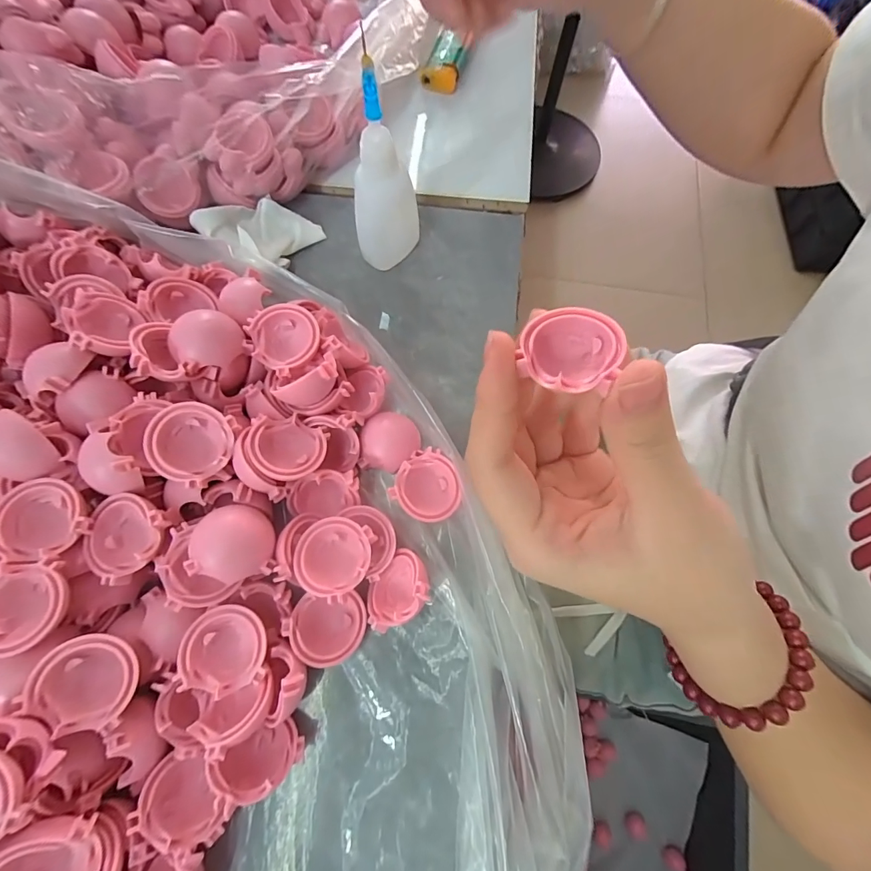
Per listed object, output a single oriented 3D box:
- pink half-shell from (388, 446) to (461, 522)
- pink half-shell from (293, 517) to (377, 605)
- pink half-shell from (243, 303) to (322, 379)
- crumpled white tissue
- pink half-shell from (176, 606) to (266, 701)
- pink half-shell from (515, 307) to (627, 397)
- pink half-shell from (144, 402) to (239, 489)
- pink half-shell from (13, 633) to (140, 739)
[{"bbox_3d":[-0.003,0.022,0.178,0.028,0.011,0.029,0,71,-1],"label":"pink half-shell"},{"bbox_3d":[-0.040,0.048,0.163,0.028,0.011,0.029,0,71,-1],"label":"pink half-shell"},{"bbox_3d":[-0.065,-0.042,0.180,0.028,0.012,0.030,0,71,-1],"label":"pink half-shell"},{"bbox_3d":[-0.094,-0.113,0.222,0.039,0.023,0.050,37,74,11],"label":"crumpled white tissue"},{"bbox_3d":[-0.077,0.079,0.153,0.029,0.013,0.028,-10,71,-4],"label":"pink half-shell"},{"bbox_3d":[0.040,-0.027,0.125,0.028,0.014,0.027,0,71,-1],"label":"pink half-shell"},{"bbox_3d":[-0.094,0.002,0.160,0.029,0.012,0.029,31,80,-17],"label":"pink half-shell"},{"bbox_3d":[-0.117,0.083,0.138,0.030,0.011,0.028,4,84,-20],"label":"pink half-shell"}]

